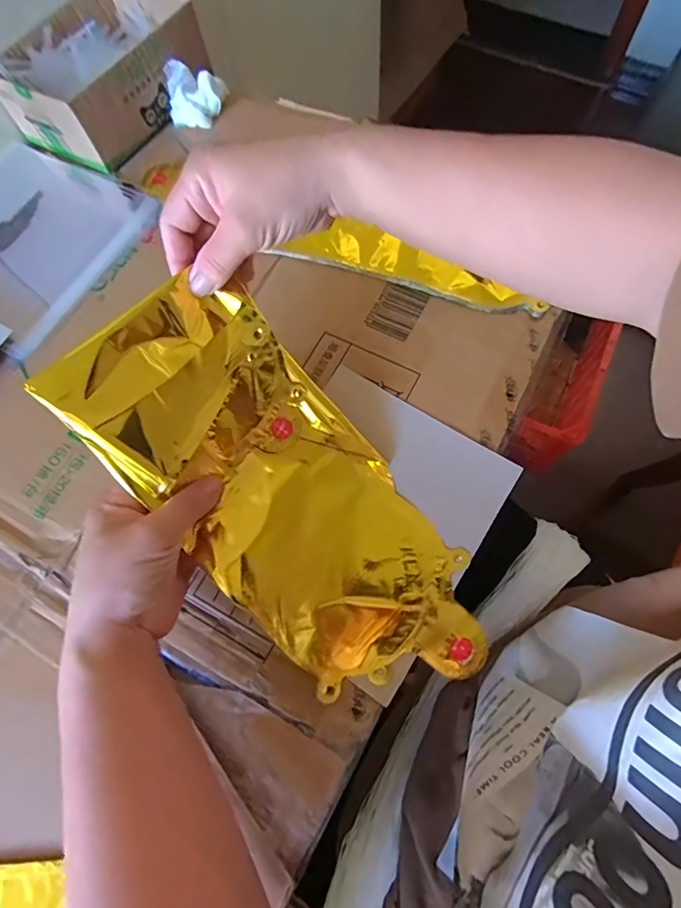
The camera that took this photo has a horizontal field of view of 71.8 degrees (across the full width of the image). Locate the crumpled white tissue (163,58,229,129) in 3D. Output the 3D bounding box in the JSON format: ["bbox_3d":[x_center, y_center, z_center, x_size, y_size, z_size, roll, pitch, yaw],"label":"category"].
[{"bbox_3d":[-0.150,-0.375,0.489,0.061,0.046,0.031,-14,70,-2],"label":"crumpled white tissue"}]

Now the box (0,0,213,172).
[{"bbox_3d":[-0.245,-0.399,0.490,0.147,0.062,0.189,28,74,13],"label":"box"}]

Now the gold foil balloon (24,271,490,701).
[{"bbox_3d":[-0.031,0.030,0.311,0.138,0.047,0.300,-44,100,-13],"label":"gold foil balloon"}]

